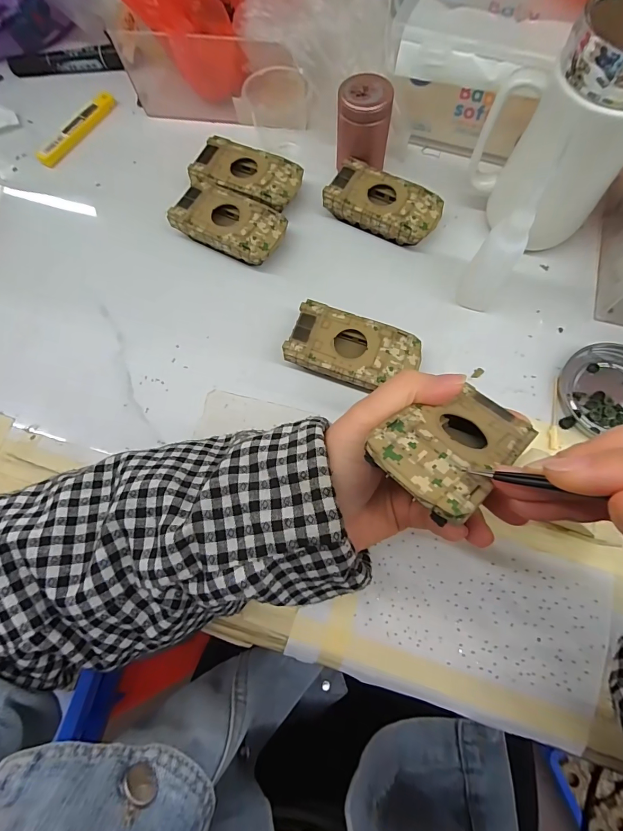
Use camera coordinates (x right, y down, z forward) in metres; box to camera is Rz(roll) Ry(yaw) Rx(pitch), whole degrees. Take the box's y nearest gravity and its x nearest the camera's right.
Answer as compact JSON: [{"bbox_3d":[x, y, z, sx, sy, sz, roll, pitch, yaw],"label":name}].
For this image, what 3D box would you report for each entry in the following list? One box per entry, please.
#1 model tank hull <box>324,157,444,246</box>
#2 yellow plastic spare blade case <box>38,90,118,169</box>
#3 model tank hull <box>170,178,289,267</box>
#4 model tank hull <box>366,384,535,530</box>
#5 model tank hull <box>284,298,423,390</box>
[{"bbox_3d":[0.062,-0.182,0.330,0.095,0.027,0.049,27,73,9],"label":"model tank hull"},{"bbox_3d":[-0.235,-0.291,0.381,0.019,0.009,0.104,28,73,9],"label":"yellow plastic spare blade case"},{"bbox_3d":[-0.071,-0.164,0.328,0.094,0.022,0.051,25,72,8],"label":"model tank hull"},{"bbox_3d":[0.068,0.011,0.173,0.096,0.015,0.045,-23,69,-41],"label":"model tank hull"},{"bbox_3d":[0.031,-0.047,0.288,0.094,0.024,0.051,21,72,7],"label":"model tank hull"}]

